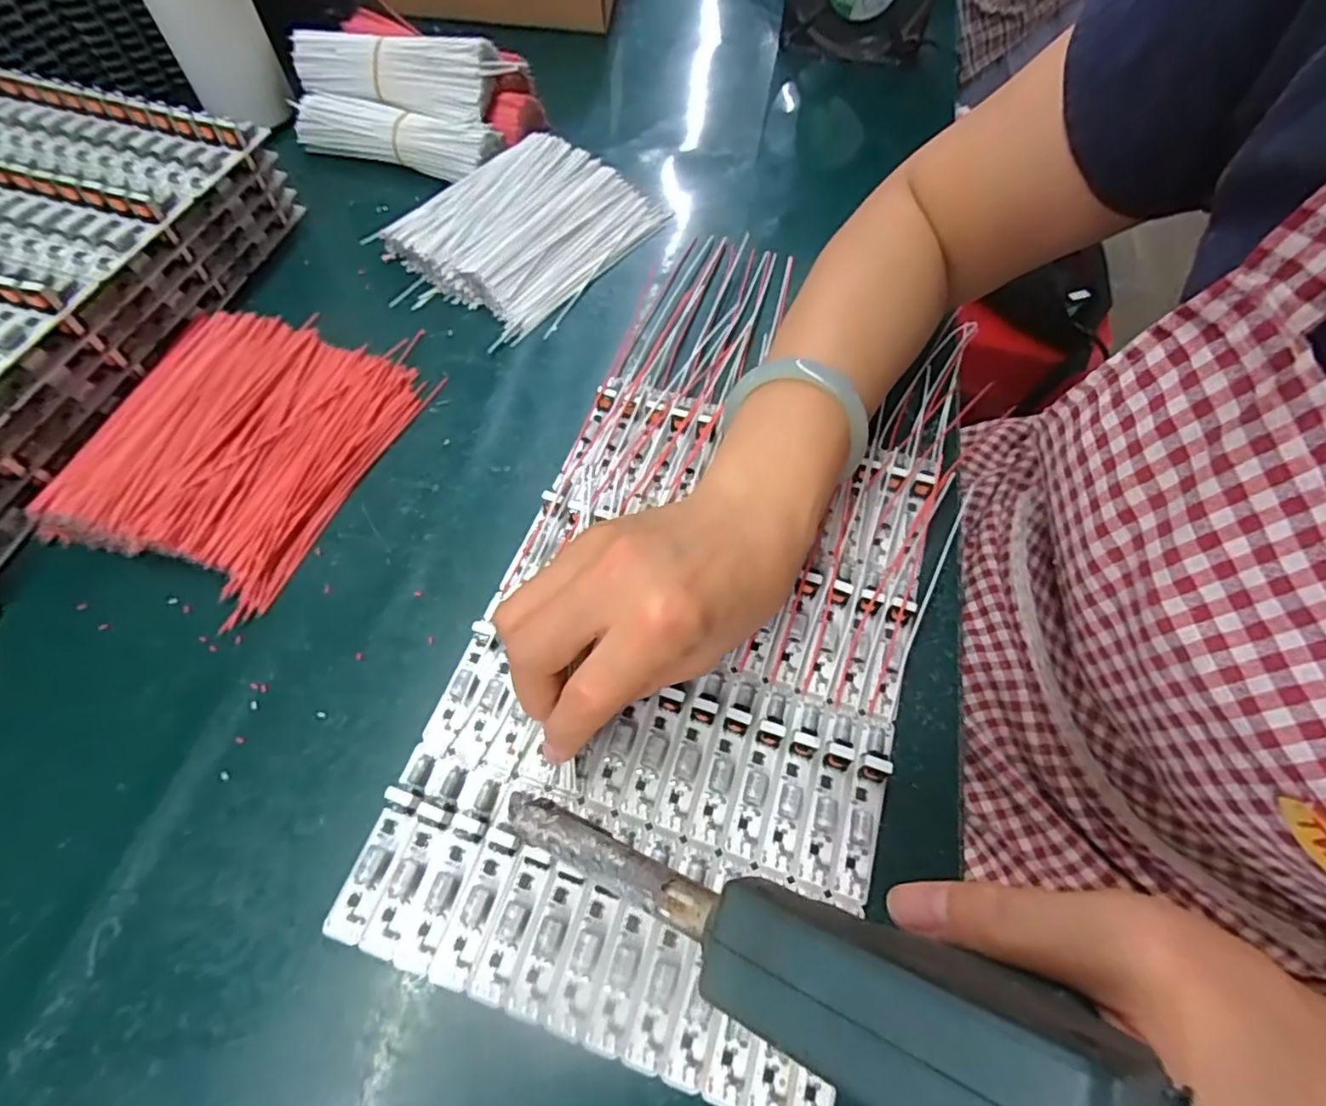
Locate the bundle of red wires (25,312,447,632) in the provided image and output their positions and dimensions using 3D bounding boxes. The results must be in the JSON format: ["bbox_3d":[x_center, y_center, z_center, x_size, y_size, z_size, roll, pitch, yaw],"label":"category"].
[{"bbox_3d":[-0.224,-0.064,0.325,0.138,0.026,0.164,21,64,10],"label":"bundle of red wires"}]

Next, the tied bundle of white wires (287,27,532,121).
[{"bbox_3d":[-0.184,-0.340,0.435,0.160,0.042,0.051,9,64,-2],"label":"tied bundle of white wires"}]

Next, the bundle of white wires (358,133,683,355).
[{"bbox_3d":[-0.093,-0.220,0.413,0.125,0.031,0.165,32,66,15],"label":"bundle of white wires"}]

